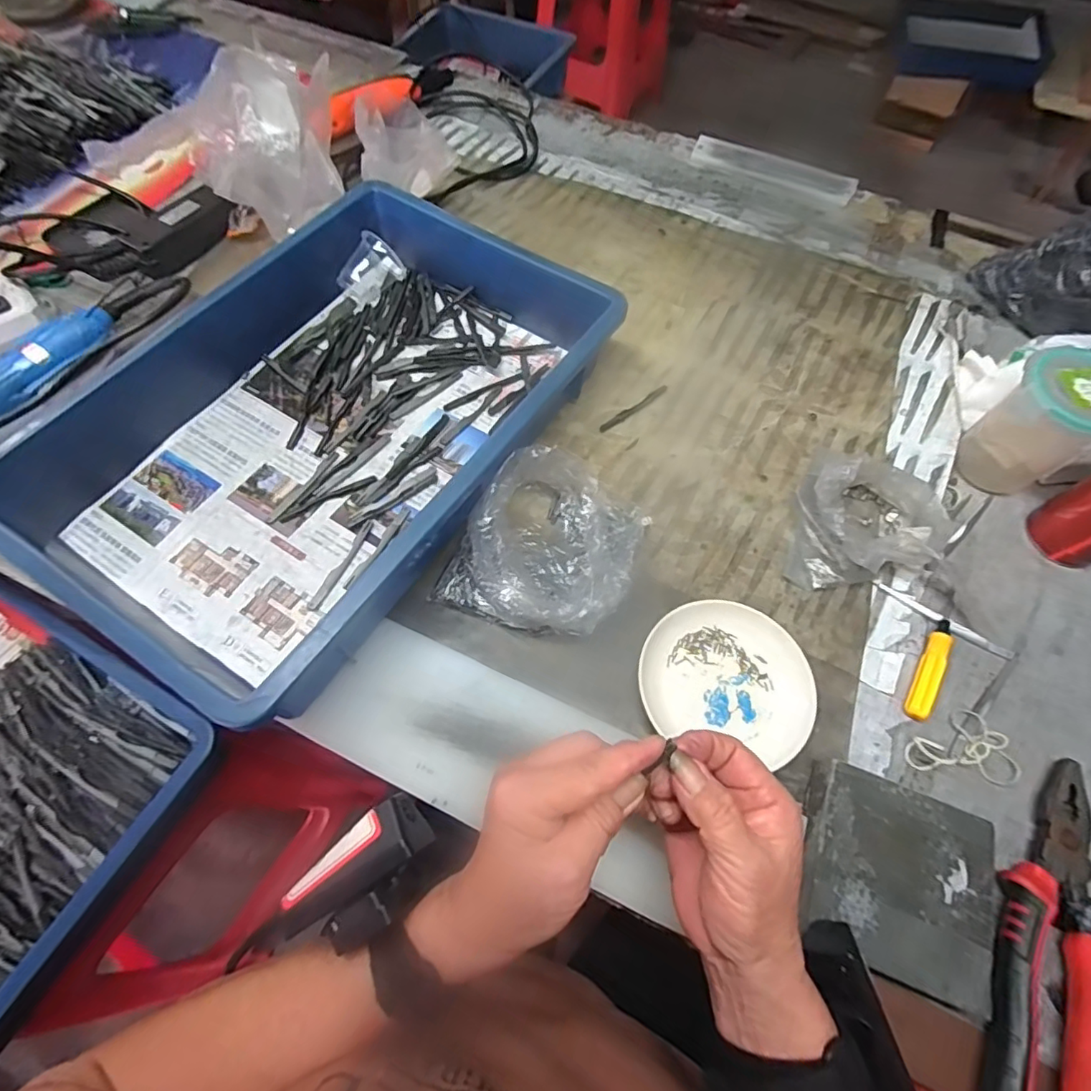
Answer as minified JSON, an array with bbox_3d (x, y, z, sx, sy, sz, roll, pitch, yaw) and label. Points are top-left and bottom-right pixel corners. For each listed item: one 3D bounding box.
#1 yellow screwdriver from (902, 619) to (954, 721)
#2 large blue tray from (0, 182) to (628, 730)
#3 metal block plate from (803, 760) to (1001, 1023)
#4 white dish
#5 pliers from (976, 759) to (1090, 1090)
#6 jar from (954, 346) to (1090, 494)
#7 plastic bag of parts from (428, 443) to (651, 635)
[{"bbox_3d":[0.285,0.089,0.406,0.018,0.015,0.087,32,67,12],"label":"yellow screwdriver"},{"bbox_3d":[-0.165,-0.109,0.439,0.284,0.087,0.422,31,66,11],"label":"large blue tray"},{"bbox_3d":[0.212,0.204,0.339,0.114,0.031,0.103,20,65,6],"label":"metal block plate"},{"bbox_3d":[0.128,0.092,0.393,0.115,0.021,0.101,14,64,3],"label":"white dish"},{"bbox_3d":[0.301,0.236,0.324,0.053,0.031,0.216,28,66,10],"label":"pliers"},{"bbox_3d":[0.395,-0.096,0.448,0.069,0.109,0.080,-31,70,-17],"label":"jar"},{"bbox_3d":[0.005,0.001,0.417,0.125,0.047,0.145,29,66,10],"label":"plastic bag of parts"}]

